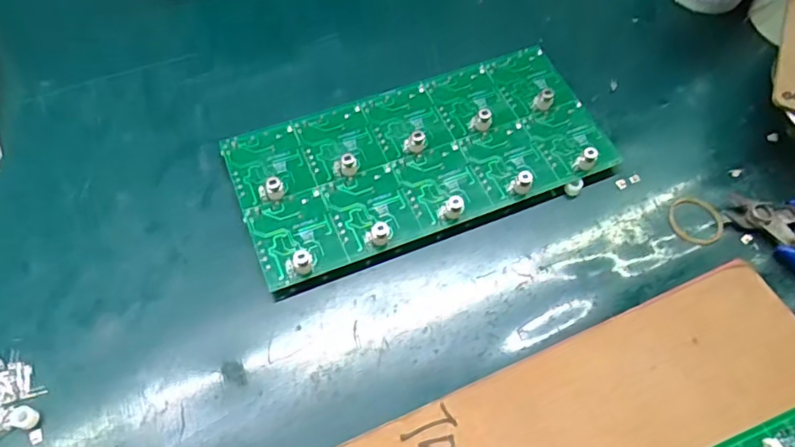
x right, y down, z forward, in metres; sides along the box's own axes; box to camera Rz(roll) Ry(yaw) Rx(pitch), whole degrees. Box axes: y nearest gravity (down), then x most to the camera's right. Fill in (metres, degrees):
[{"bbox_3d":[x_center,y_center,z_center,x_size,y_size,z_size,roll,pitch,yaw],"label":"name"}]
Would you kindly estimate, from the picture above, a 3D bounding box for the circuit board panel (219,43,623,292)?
[{"bbox_3d":[0.016,-0.044,0.345,0.223,0.020,0.102,-20,61,-12],"label":"circuit board panel"}]

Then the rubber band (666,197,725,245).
[{"bbox_3d":[0.178,-0.002,0.334,0.030,0.004,0.033,0,59,-1],"label":"rubber band"}]

